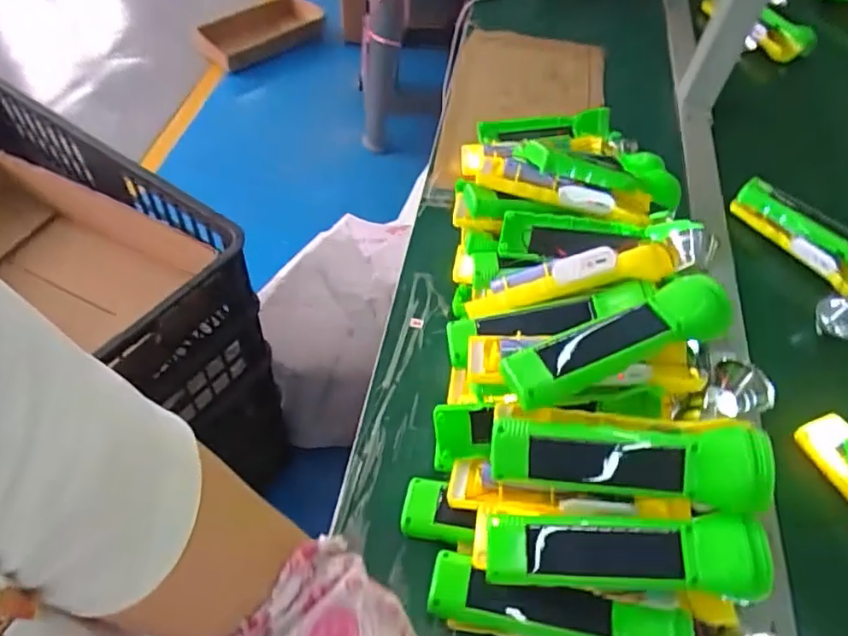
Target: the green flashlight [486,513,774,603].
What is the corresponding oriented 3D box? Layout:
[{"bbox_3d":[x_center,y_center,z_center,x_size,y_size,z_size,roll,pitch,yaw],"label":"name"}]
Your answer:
[{"bbox_3d":[0.121,0.146,0.360,0.161,0.029,0.045,-2,73,10],"label":"green flashlight"}]

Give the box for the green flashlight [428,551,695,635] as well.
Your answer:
[{"bbox_3d":[0.085,0.191,0.377,0.157,0.033,0.042,9,63,17],"label":"green flashlight"}]

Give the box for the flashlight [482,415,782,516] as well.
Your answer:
[{"bbox_3d":[0.124,0.088,0.364,0.162,0.033,0.038,2,55,16],"label":"flashlight"}]

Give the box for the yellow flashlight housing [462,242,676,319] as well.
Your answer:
[{"bbox_3d":[0.109,-0.034,0.461,0.159,0.026,0.039,-14,53,22],"label":"yellow flashlight housing"}]

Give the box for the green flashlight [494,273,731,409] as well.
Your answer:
[{"bbox_3d":[0.133,0.020,0.405,0.168,0.046,0.052,-20,59,-18],"label":"green flashlight"}]

